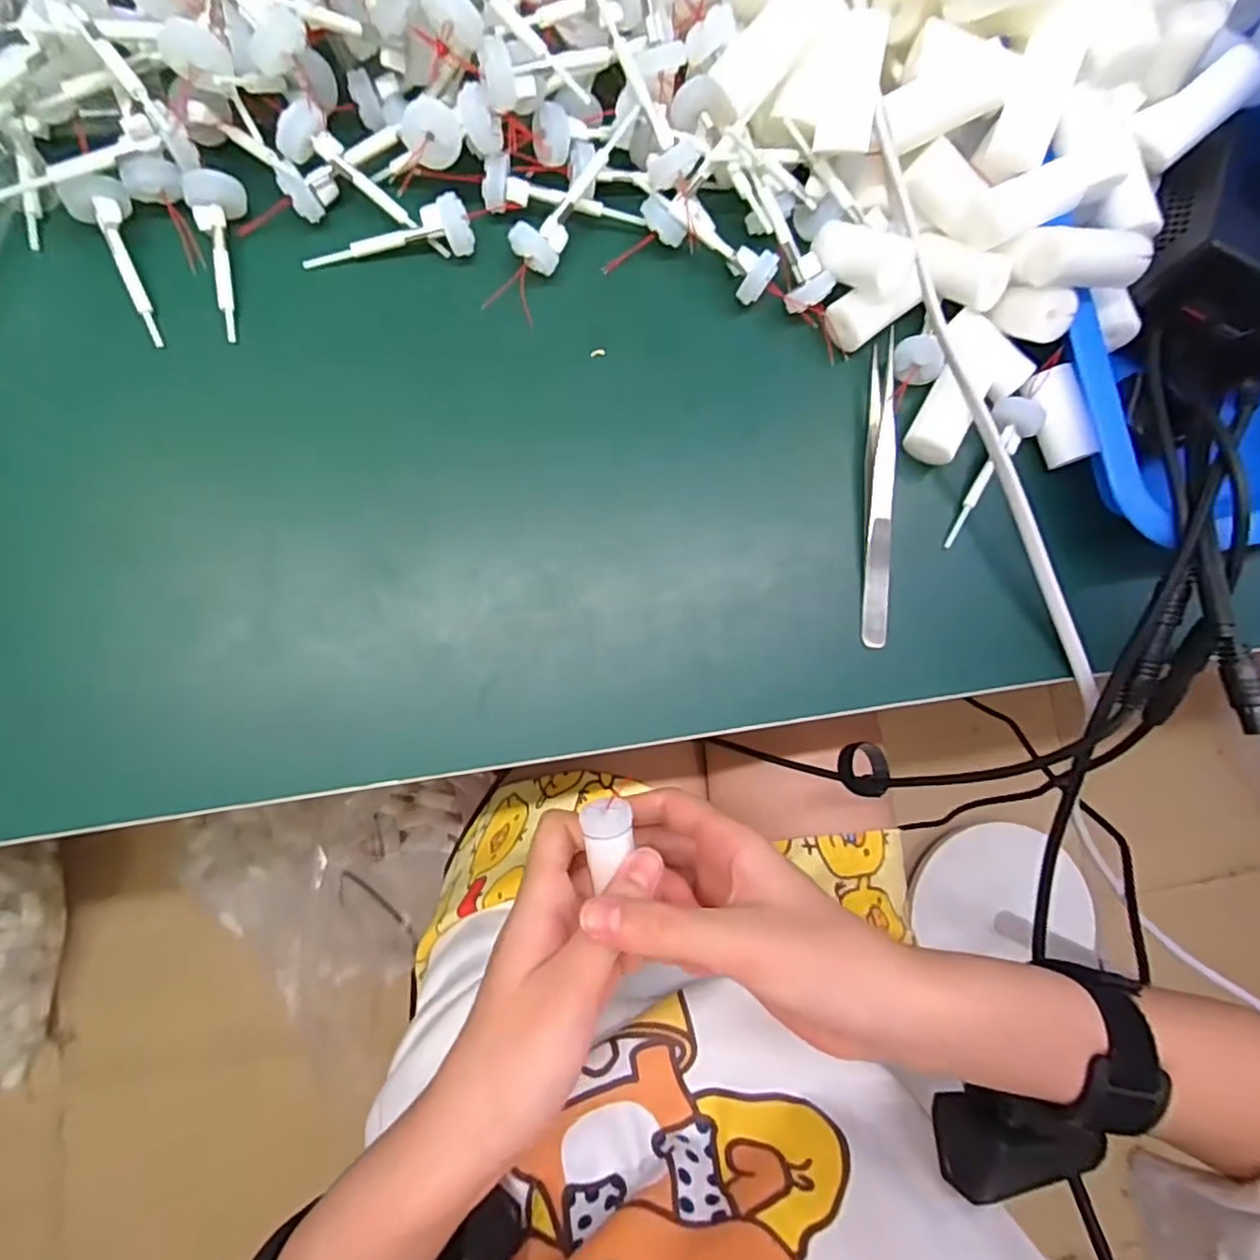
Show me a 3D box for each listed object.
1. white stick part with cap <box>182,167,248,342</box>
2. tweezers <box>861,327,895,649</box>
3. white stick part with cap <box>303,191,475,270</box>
[{"bbox_3d":[-0.154,-0.143,0.246,0.019,0.016,0.057,-10,86,-8],"label":"white stick part with cap"},{"bbox_3d":[0.103,-0.058,0.270,0.011,0.015,0.128,2,84,-7],"label":"tweezers"},{"bbox_3d":[-0.094,-0.152,0.254,0.066,0.016,0.018,-18,87,-9],"label":"white stick part with cap"}]

